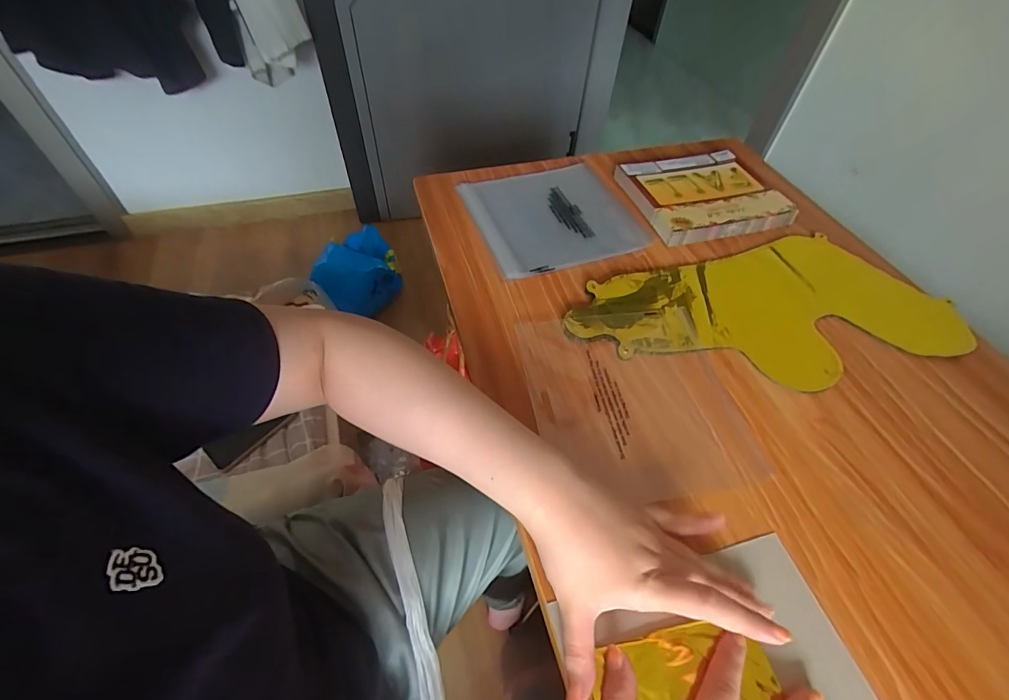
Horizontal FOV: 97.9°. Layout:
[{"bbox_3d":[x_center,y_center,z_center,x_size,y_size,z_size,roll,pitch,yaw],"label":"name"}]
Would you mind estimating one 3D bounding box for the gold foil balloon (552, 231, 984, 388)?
[{"bbox_3d":[0.285,-0.043,0.488,0.418,0.009,0.190,-12,54,-10],"label":"gold foil balloon"}]

